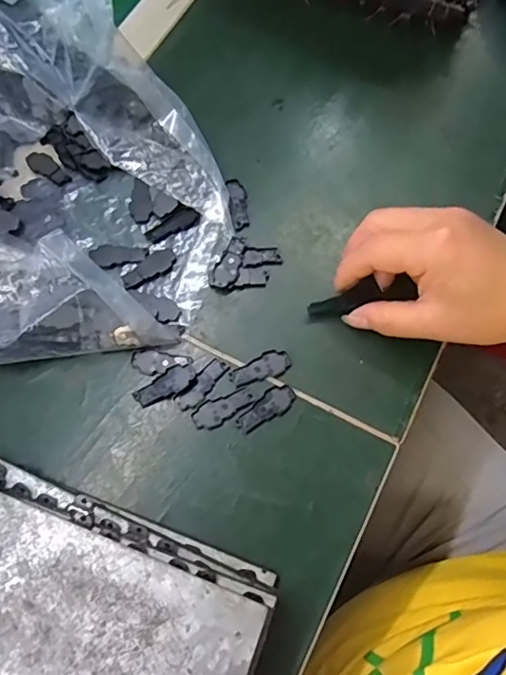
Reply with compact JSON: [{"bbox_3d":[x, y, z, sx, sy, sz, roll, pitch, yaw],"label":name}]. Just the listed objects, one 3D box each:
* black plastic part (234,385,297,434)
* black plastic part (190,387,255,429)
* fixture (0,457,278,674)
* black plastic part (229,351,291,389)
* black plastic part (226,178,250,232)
[{"bbox_3d":[0.008,0.042,0.320,0.039,0.004,0.016,-33,71,-11],"label":"black plastic part"},{"bbox_3d":[-0.018,0.042,0.320,0.038,0.004,0.016,-31,71,-10],"label":"black plastic part"},{"bbox_3d":[-0.094,0.129,0.268,0.196,0.040,0.090,19,70,9],"label":"fixture"},{"bbox_3d":[0.004,0.019,0.329,0.038,0.004,0.016,-20,69,-6],"label":"black plastic part"},{"bbox_3d":[-0.010,-0.094,0.374,0.012,0.004,0.042,-10,69,-2],"label":"black plastic part"}]

